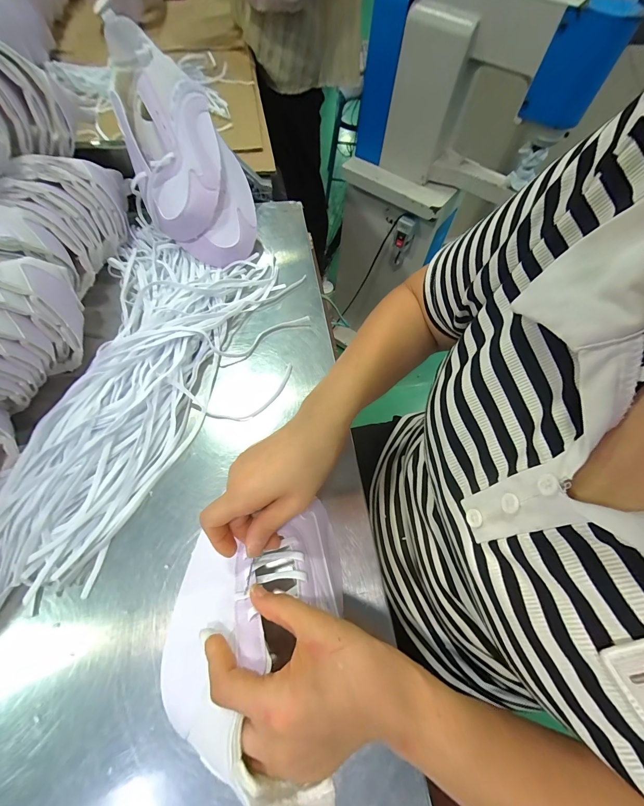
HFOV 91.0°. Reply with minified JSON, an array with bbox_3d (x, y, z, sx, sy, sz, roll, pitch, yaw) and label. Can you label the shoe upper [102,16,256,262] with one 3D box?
[{"bbox_3d":[-0.190,-0.349,0.445,0.156,0.080,0.299,-27,100,-14],"label":"shoe upper"}]

